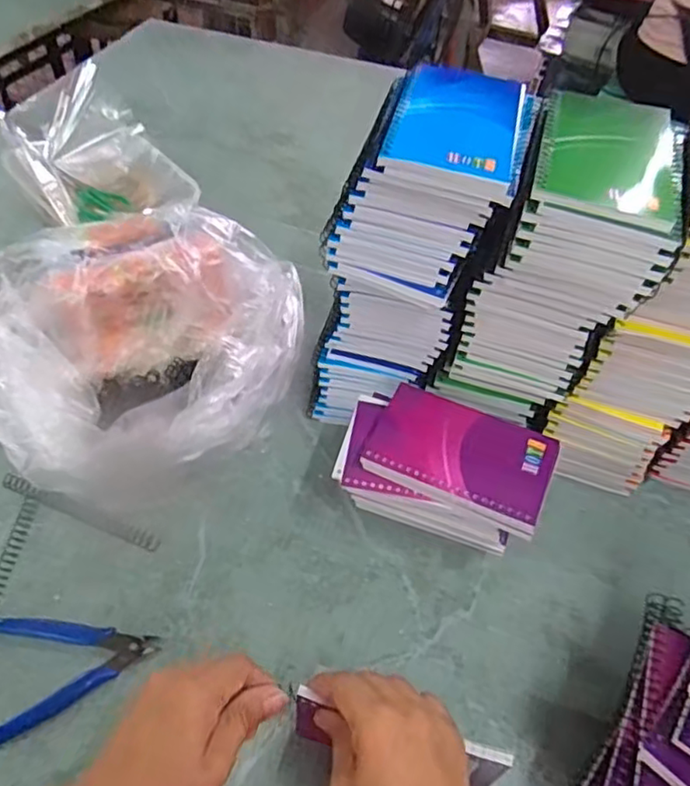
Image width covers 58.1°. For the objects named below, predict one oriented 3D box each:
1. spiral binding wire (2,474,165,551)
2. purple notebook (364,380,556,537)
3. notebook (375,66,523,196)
[{"bbox_3d":[-0.221,0.097,0.512,0.148,0.010,0.012,19,54,12],"label":"spiral binding wire"},{"bbox_3d":[0.085,0.046,0.457,0.129,0.018,0.077,24,55,15],"label":"purple notebook"},{"bbox_3d":[0.075,-0.180,0.409,0.080,0.010,0.127,13,53,7],"label":"notebook"}]

